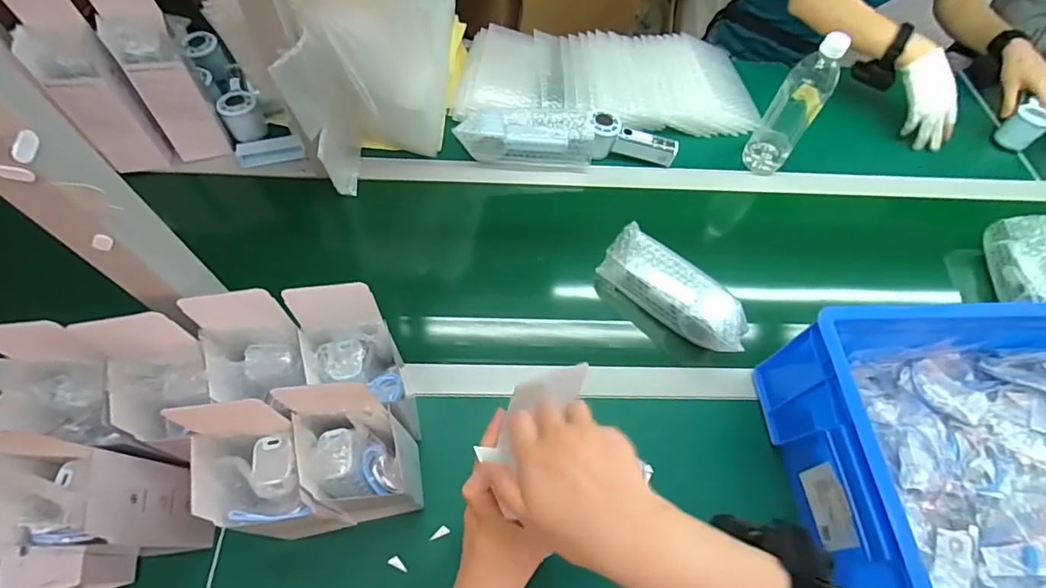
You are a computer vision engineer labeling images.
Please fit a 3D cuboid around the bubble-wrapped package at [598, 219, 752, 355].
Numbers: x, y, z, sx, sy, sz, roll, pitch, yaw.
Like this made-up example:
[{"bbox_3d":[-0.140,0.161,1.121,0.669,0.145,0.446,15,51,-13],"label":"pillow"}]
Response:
[{"bbox_3d":[0.204,-0.003,0.658,0.203,0.070,0.063,39,66,16],"label":"bubble-wrapped package"}]

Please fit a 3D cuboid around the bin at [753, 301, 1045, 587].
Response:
[{"bbox_3d":[0.533,0.201,0.507,0.458,0.155,0.380,-2,62,-5],"label":"bin"}]

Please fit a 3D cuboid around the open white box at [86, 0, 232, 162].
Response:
[{"bbox_3d":[-0.494,-0.298,0.670,0.080,0.250,0.071,-17,64,-13],"label":"open white box"}]

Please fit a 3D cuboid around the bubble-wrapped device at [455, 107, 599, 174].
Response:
[{"bbox_3d":[0.005,-0.248,0.779,0.205,0.068,0.063,2,61,-3],"label":"bubble-wrapped device"}]

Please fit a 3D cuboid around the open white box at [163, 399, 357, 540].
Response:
[{"bbox_3d":[-0.214,0.147,0.399,0.083,0.104,0.100,-20,65,-14],"label":"open white box"}]

